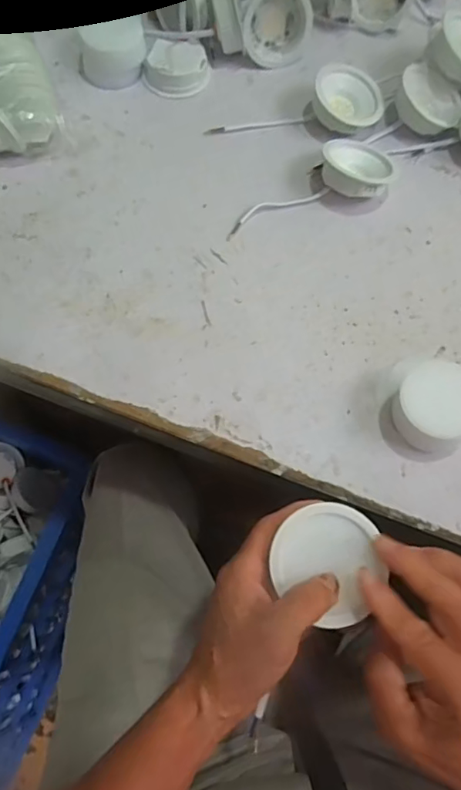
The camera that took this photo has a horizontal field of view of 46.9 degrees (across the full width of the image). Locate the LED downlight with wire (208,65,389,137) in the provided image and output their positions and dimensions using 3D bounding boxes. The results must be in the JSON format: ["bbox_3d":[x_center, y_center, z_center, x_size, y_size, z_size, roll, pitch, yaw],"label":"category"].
[{"bbox_3d":[0.069,-0.270,0.513,0.167,0.039,0.070,-21,70,-10],"label":"LED downlight with wire"}]

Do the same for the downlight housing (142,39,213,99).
[{"bbox_3d":[-0.056,-0.335,0.546,0.066,0.022,0.054,12,68,3],"label":"downlight housing"}]

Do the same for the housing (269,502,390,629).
[{"bbox_3d":[0.062,0.100,0.326,0.064,0.020,0.066,1,68,-2],"label":"housing"}]

